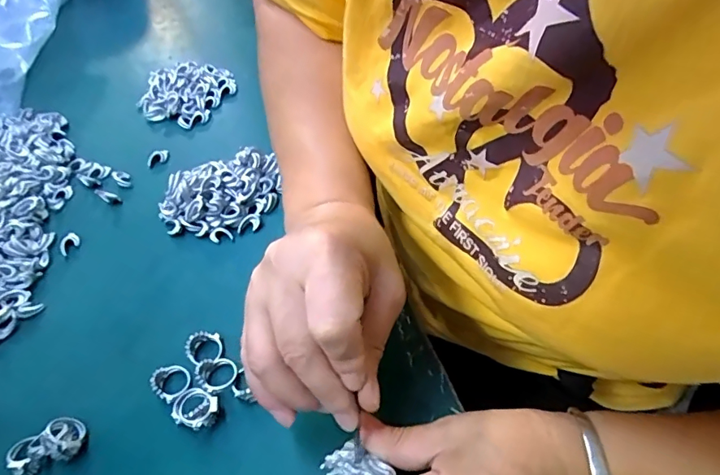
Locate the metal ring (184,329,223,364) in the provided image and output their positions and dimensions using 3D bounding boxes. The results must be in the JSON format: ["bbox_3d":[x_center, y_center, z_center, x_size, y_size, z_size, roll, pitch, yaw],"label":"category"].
[{"bbox_3d":[-0.099,0.070,0.308,0.022,0.010,0.021,-3,53,4],"label":"metal ring"}]

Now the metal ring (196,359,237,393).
[{"bbox_3d":[-0.088,0.084,0.296,0.023,0.009,0.021,-3,53,4],"label":"metal ring"}]

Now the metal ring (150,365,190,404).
[{"bbox_3d":[-0.117,0.089,0.299,0.021,0.011,0.021,-3,53,4],"label":"metal ring"}]

